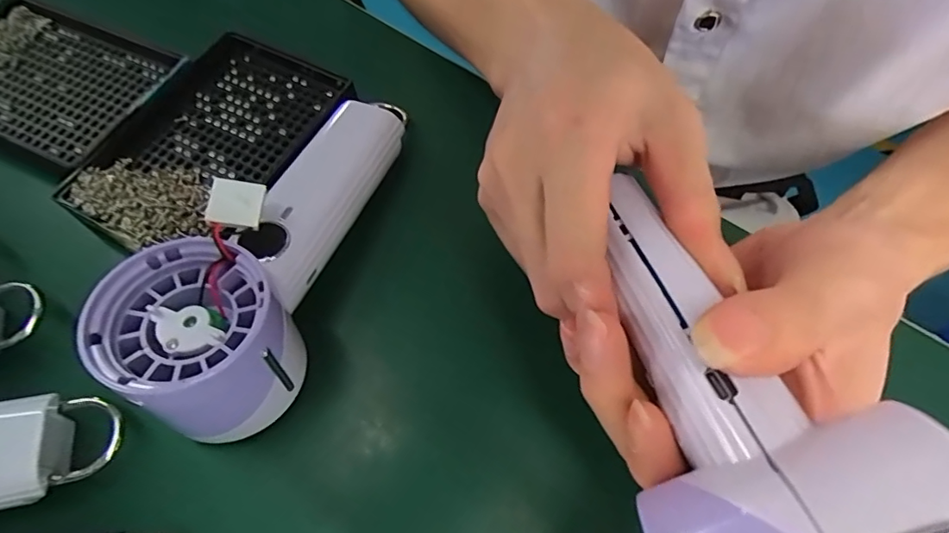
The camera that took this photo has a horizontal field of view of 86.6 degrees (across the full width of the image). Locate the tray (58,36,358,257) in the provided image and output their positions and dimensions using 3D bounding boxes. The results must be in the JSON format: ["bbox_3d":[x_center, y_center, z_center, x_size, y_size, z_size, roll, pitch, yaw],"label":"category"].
[{"bbox_3d":[-0.136,-0.069,0.269,0.094,0.020,0.141,25,66,12],"label":"tray"}]

